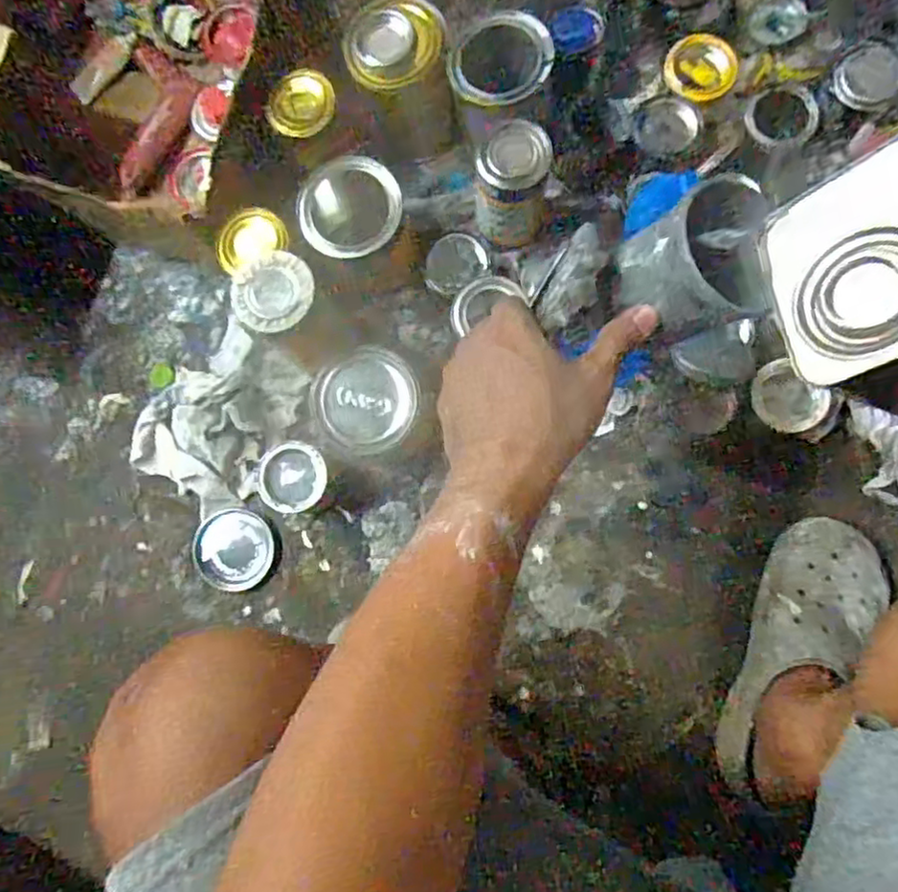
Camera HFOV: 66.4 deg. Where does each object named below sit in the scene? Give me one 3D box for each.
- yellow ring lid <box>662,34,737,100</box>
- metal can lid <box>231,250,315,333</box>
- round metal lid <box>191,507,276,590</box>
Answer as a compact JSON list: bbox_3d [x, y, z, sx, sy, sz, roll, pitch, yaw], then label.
[{"bbox_3d":[0.272,-0.406,0.736,0.075,0.020,0.064,-3,82,4],"label":"yellow ring lid"},{"bbox_3d":[-0.157,-0.137,0.609,0.072,0.015,0.068,-1,82,5],"label":"metal can lid"},{"bbox_3d":[-0.244,0.118,0.783,0.089,0.018,0.089,0,83,-3],"label":"round metal lid"}]

